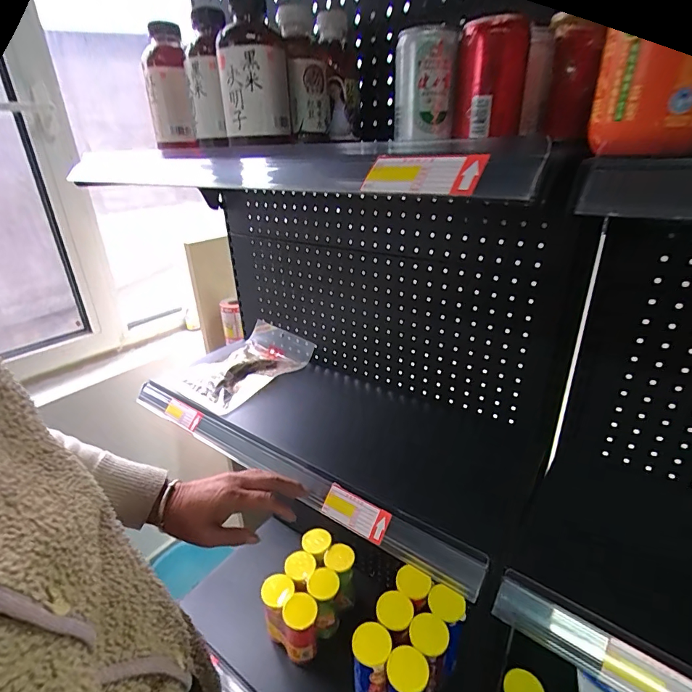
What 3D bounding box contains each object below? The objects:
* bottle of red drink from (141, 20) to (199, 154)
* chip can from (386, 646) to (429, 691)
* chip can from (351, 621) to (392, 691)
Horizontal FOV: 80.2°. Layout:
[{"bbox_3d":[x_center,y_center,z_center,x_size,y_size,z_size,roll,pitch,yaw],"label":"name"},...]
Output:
[{"bbox_3d":[-0.219,-0.317,0.512,0.052,0.141,0.058,-12,28,-20],"label":"bottle of red drink"},{"bbox_3d":[0.106,0.624,0.728,0.066,0.178,0.066,-2,26,1],"label":"chip can"},{"bbox_3d":[0.047,0.608,0.767,0.066,0.180,0.067,-2,26,1],"label":"chip can"}]

